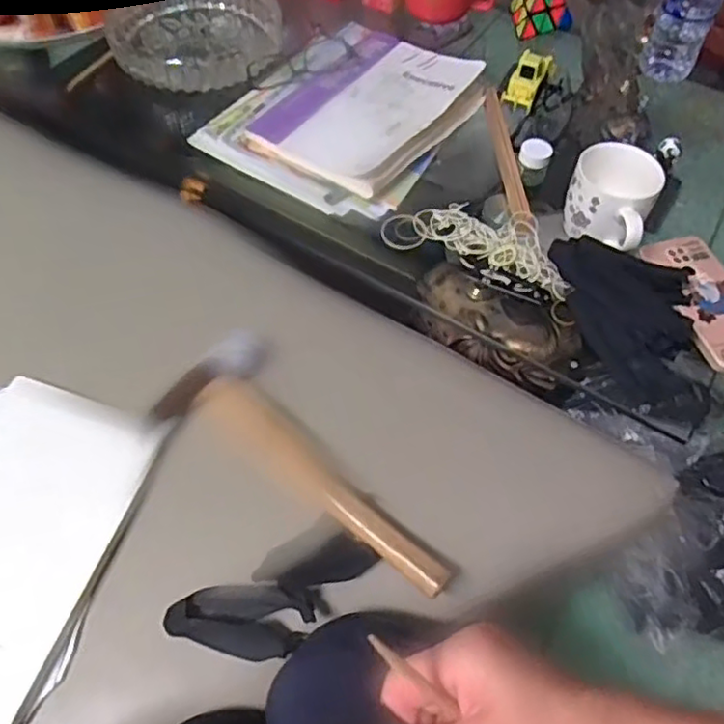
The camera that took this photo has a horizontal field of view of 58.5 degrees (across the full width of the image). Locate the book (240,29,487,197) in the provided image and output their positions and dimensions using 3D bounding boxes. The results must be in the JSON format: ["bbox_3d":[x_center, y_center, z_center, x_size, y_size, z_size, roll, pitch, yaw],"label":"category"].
[{"bbox_3d":[0.008,-0.312,0.779,0.196,0.032,0.272,32,60,15],"label":"book"}]

